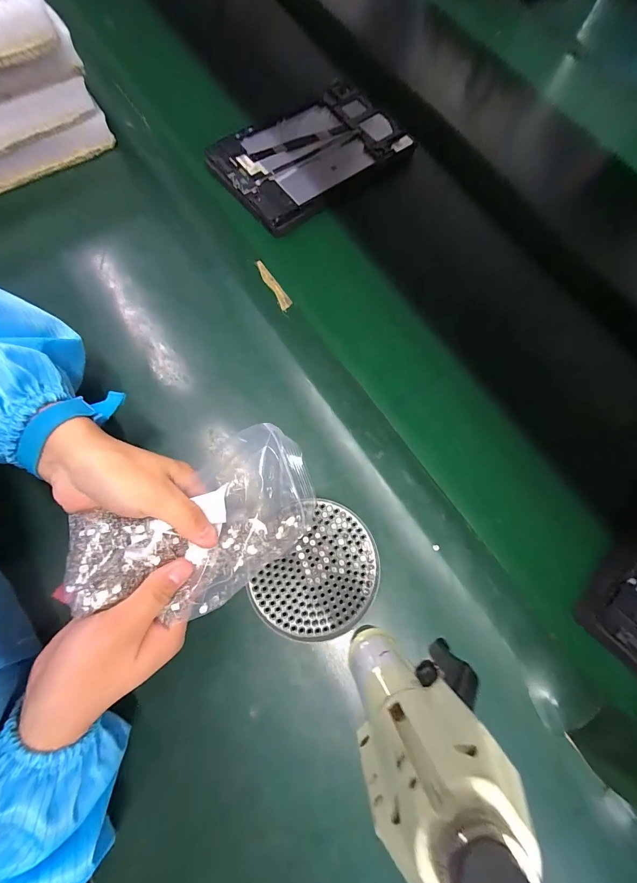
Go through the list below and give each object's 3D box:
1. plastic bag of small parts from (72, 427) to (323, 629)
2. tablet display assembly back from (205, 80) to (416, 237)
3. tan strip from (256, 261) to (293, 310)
[{"bbox_3d":[-0.078,0.062,0.256,0.189,0.024,0.105,-29,84,-38],"label":"plastic bag of small parts"},{"bbox_3d":[-0.011,-0.369,0.417,0.225,0.015,0.150,-37,81,-10],"label":"tablet display assembly back"},{"bbox_3d":[-0.051,-0.178,0.376,0.013,0.010,0.067,-29,78,-11],"label":"tan strip"}]

